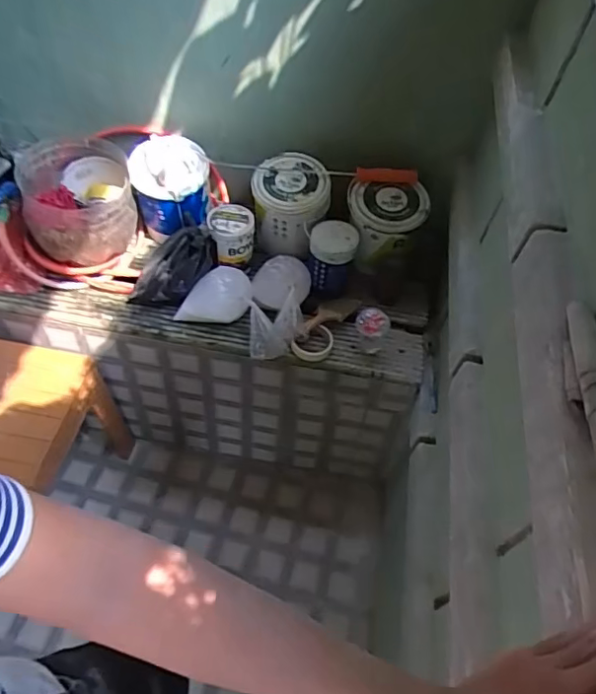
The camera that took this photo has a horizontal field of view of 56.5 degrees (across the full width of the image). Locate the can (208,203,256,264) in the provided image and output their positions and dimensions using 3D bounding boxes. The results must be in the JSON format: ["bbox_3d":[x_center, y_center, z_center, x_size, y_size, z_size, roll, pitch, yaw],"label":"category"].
[{"bbox_3d":[-0.156,-0.273,1.291,0.108,0.096,0.111,3,52,-3],"label":"can"}]

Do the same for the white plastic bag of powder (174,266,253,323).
[{"bbox_3d":[-0.188,-0.121,1.246,0.168,0.088,0.103,2,52,-4],"label":"white plastic bag of powder"}]

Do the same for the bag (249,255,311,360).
[{"bbox_3d":[-0.048,-0.092,1.233,0.128,0.095,0.242,10,74,3],"label":"bag"}]

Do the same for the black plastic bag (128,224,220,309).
[{"bbox_3d":[-0.279,-0.181,1.246,0.206,0.130,0.107,-21,56,-20],"label":"black plastic bag"}]

